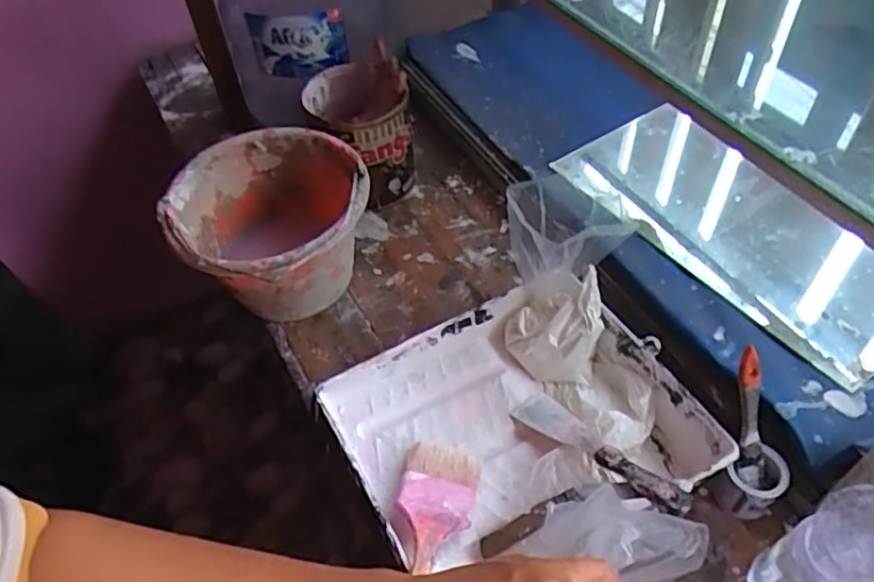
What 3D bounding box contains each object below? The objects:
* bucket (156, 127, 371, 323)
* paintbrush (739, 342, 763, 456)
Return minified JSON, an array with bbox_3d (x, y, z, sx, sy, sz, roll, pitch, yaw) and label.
[{"bbox_3d":[-0.204,-0.065,0.833,0.234,0.166,0.247,-2,49,3],"label":"bucket"},{"bbox_3d":[0.306,0.109,0.636,0.022,0.121,0.009,-5,9,-2],"label":"paintbrush"}]

